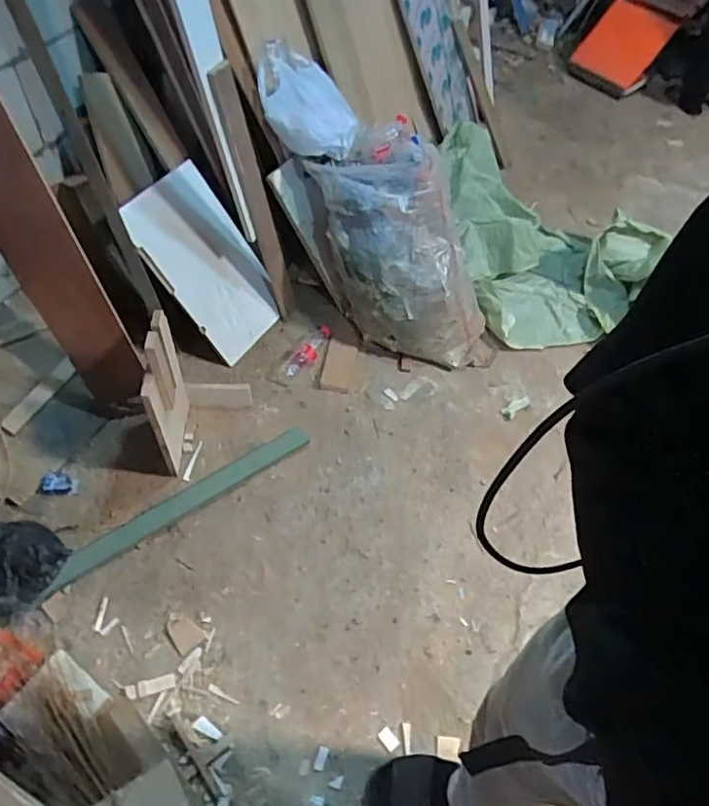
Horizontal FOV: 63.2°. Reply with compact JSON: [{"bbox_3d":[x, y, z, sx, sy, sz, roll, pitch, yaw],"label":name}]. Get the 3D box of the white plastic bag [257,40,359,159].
[{"bbox_3d":[-0.122,-0.796,1.521,0.245,0.173,0.271,-7,56,-9],"label":"white plastic bag"}]

